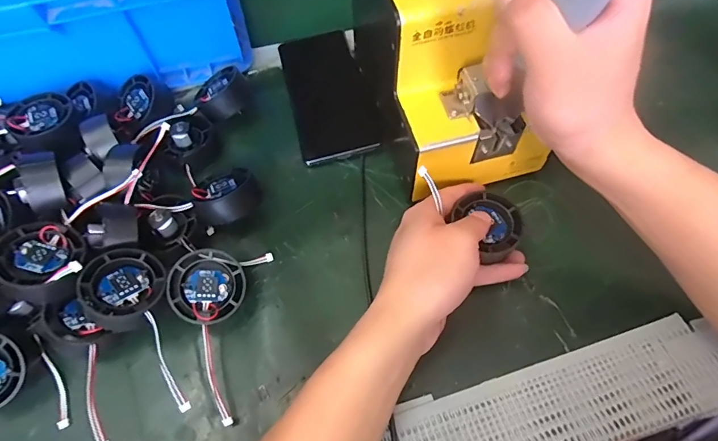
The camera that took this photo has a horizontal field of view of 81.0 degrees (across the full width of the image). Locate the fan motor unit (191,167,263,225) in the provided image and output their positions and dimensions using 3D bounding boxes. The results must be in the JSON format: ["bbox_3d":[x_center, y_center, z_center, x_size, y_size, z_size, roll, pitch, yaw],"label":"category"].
[{"bbox_3d":[-0.109,-0.019,0.350,0.050,0.034,0.050,-7,61,-2],"label":"fan motor unit"}]

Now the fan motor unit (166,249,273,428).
[{"bbox_3d":[-0.108,0.073,0.300,0.058,0.030,0.119,7,62,5],"label":"fan motor unit"}]

